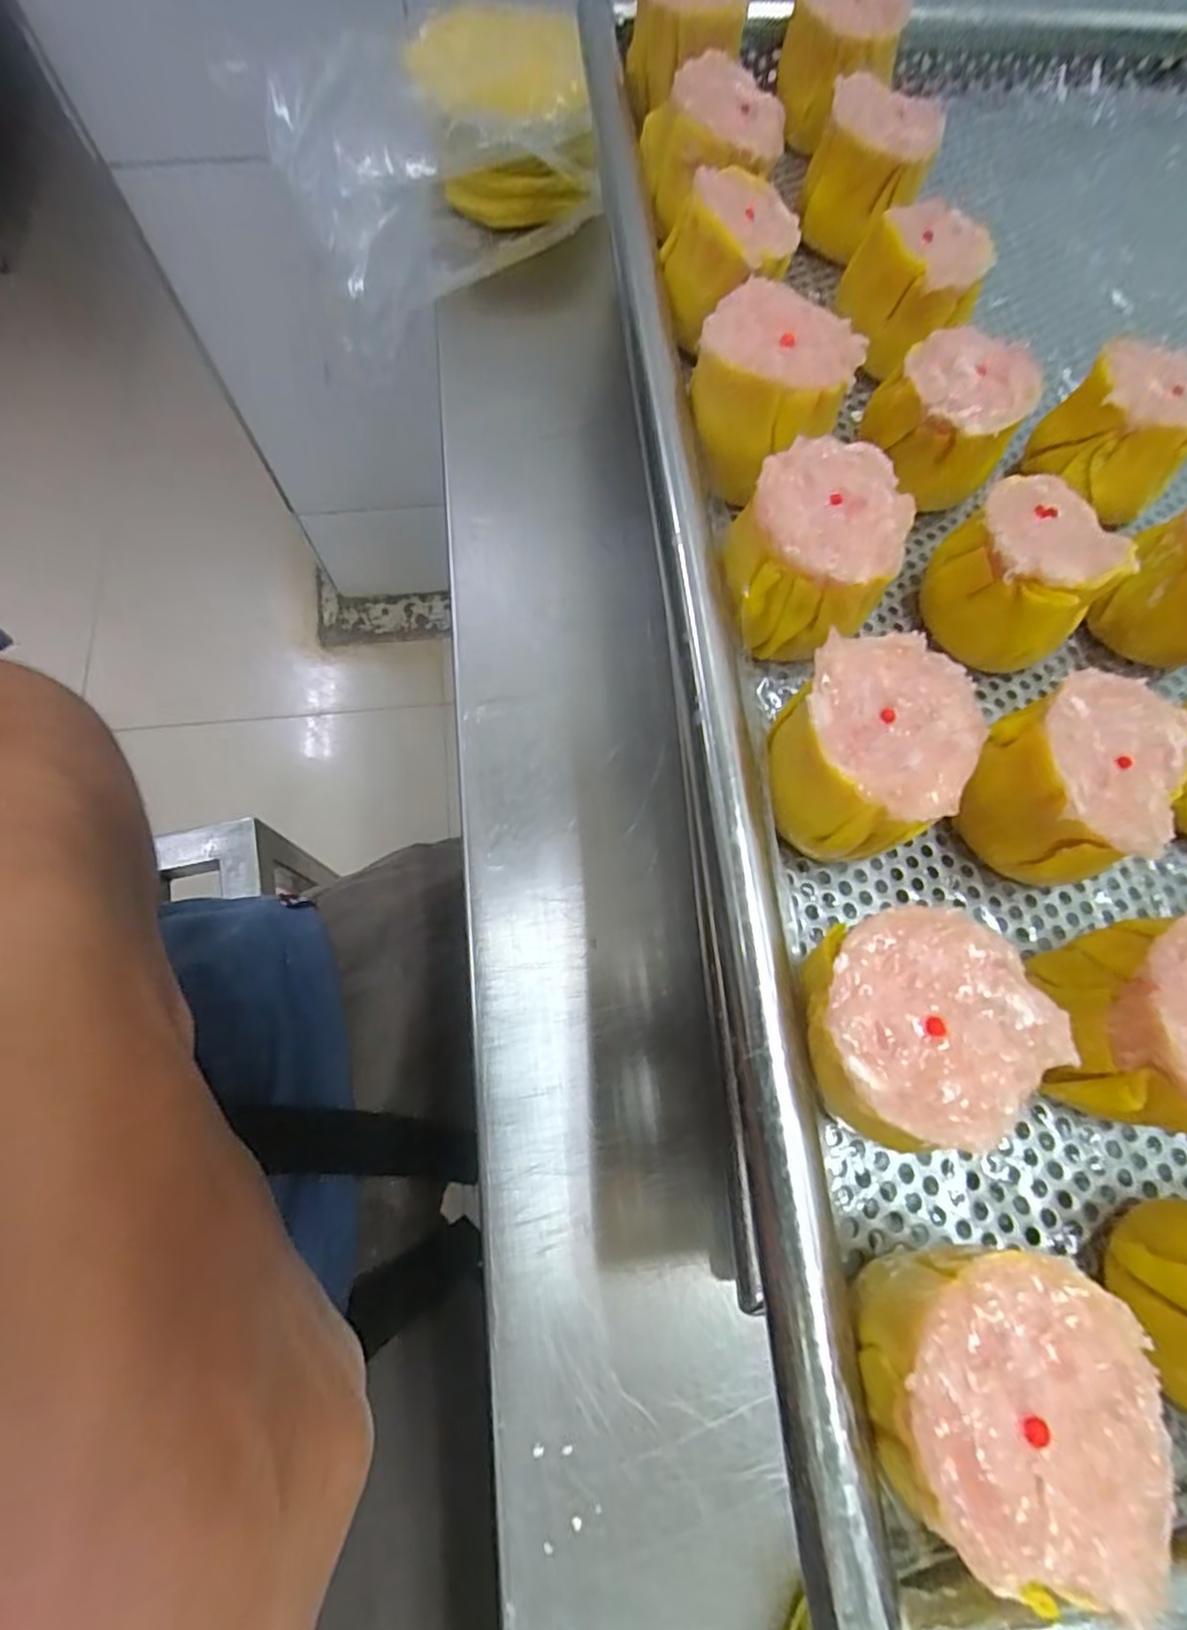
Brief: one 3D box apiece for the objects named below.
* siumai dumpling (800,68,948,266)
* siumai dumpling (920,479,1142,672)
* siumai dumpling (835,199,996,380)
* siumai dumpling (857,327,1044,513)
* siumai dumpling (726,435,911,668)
[{"bbox_3d":[0.083,-0.194,0.205,0.033,0.030,0.028,19,72,5],"label":"siumai dumpling"},{"bbox_3d":[0.098,-0.056,0.155,0.033,0.025,0.033,43,76,12],"label":"siumai dumpling"},{"bbox_3d":[0.088,-0.147,0.189,0.035,0.027,0.034,0,71,-1],"label":"siumai dumpling"},{"bbox_3d":[0.089,-0.101,0.171,0.034,0.027,0.025,39,75,11],"label":"siumai dumpling"},{"bbox_3d":[0.048,-0.057,0.146,0.032,0.027,0.037,24,72,7],"label":"siumai dumpling"}]

